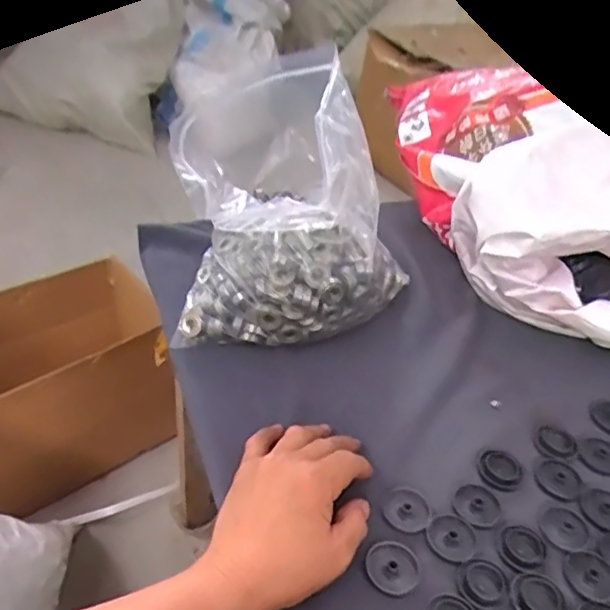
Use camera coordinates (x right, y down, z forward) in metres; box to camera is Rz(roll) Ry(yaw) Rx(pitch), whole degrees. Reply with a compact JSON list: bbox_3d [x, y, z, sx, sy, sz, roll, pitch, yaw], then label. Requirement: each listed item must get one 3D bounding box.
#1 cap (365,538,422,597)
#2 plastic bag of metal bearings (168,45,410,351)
[{"bbox_3d":[0.056,0.166,0.396,0.034,0.004,0.033,4,39,-3],"label":"cap"},{"bbox_3d":[-0.005,-0.093,0.553,0.217,0.175,0.207,1,39,-8],"label":"plastic bag of metal bearings"}]

